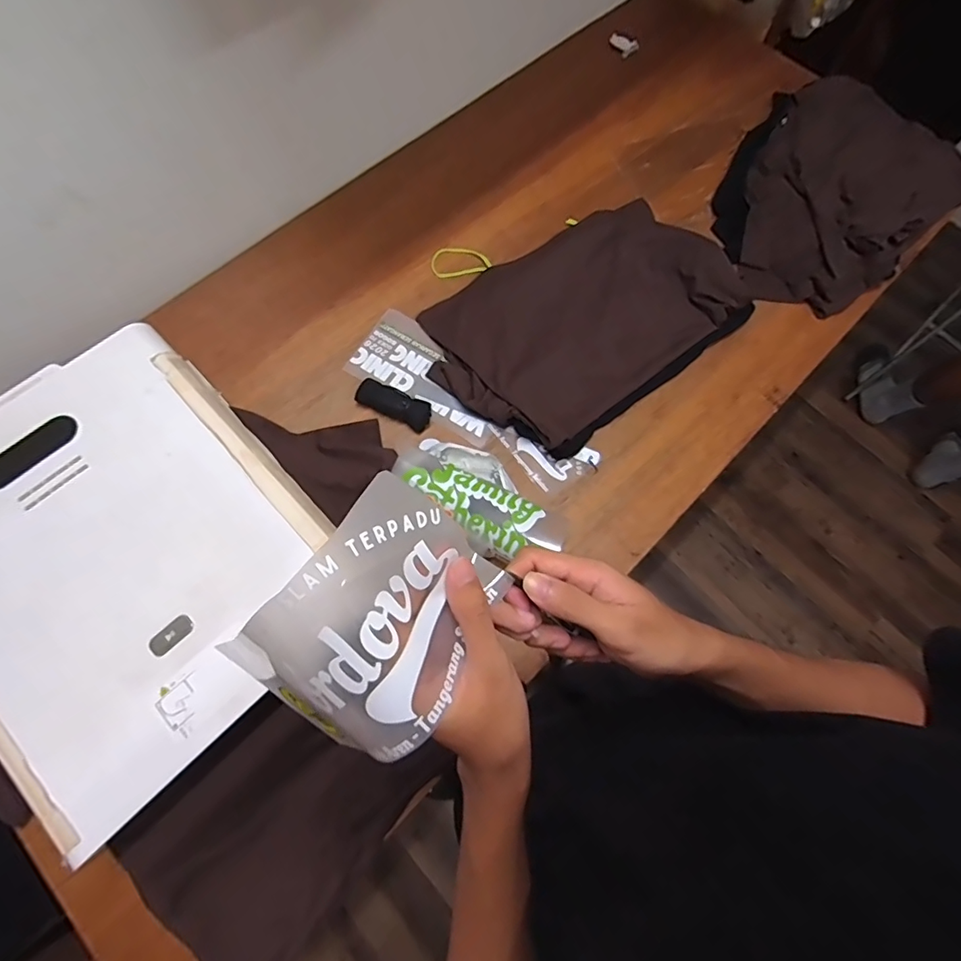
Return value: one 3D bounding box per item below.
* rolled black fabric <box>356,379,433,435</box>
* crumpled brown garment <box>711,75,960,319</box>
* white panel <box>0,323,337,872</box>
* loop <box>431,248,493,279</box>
[{"bbox_3d":[-0.143,-0.130,0.834,0.128,0.025,0.052,25,72,7],"label":"rolled black fabric"},{"bbox_3d":[0.711,-0.572,0.984,0.433,0.082,0.565,38,73,11],"label":"crumpled brown garment"},{"bbox_3d":[-0.429,0.076,0.588,0.397,0.029,0.494,-42,77,-15],"label":"white panel"},{"bbox_3d":[-0.037,-0.412,0.938,0.110,0.021,0.054,-11,71,-6],"label":"loop"}]

